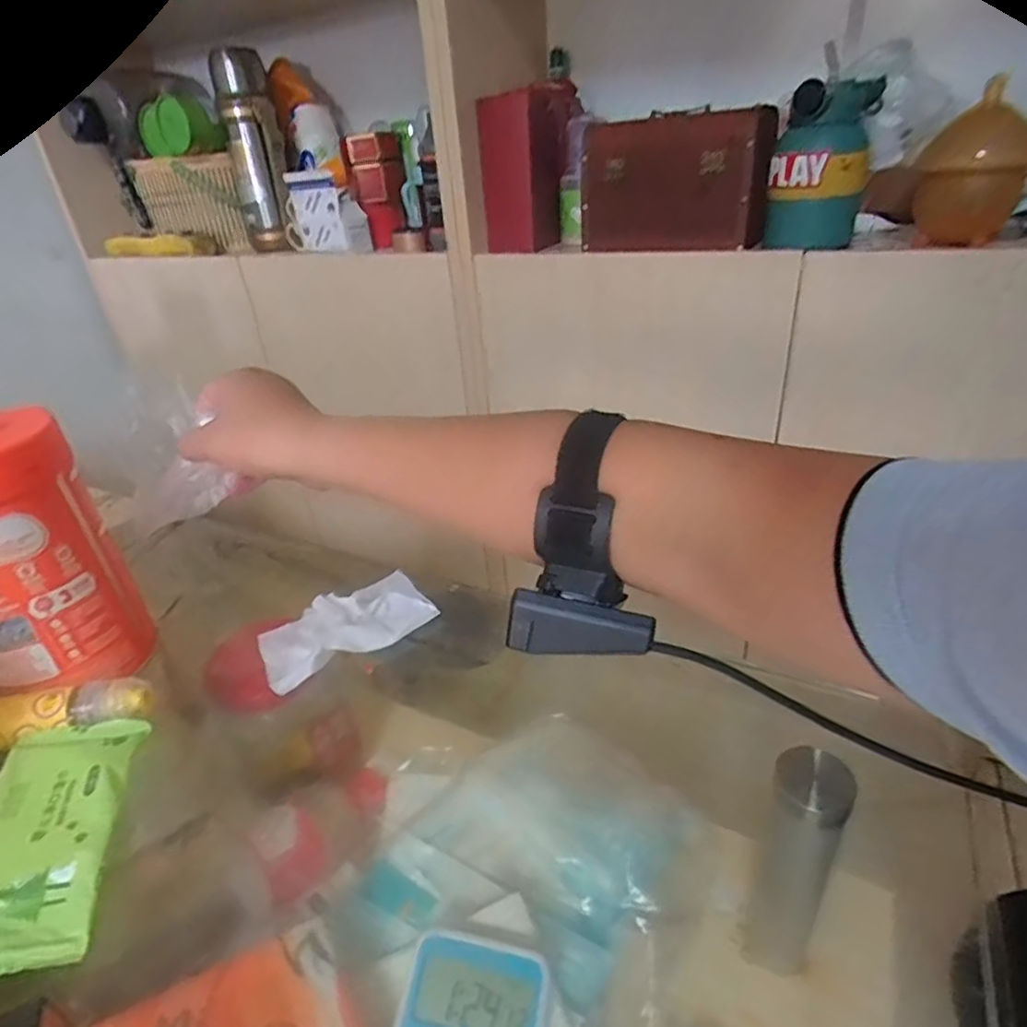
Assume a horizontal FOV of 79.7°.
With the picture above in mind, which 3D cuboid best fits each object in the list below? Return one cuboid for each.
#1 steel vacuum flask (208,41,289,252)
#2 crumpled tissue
[{"bbox_3d":[-0.444,-0.622,1.057,0.086,0.296,0.096,-15,32,-16],"label":"steel vacuum flask"},{"bbox_3d":[-0.121,0.078,0.446,0.118,0.017,0.075,-21,33,-27],"label":"crumpled tissue"}]

